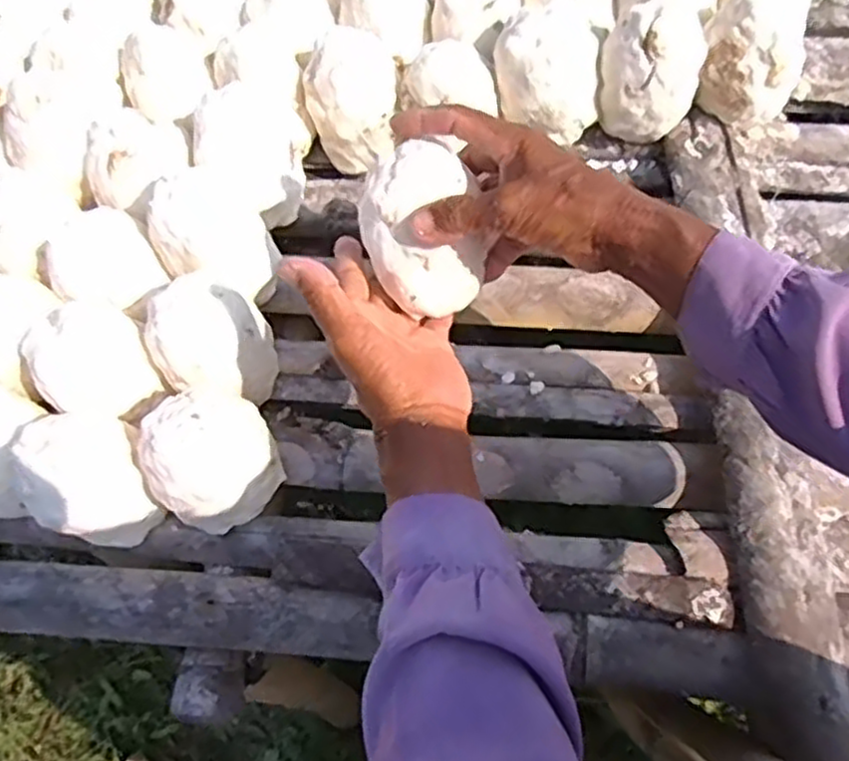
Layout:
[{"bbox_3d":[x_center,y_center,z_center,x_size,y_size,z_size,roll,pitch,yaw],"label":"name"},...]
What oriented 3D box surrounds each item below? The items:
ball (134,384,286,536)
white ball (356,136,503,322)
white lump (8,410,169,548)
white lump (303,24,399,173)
[{"bbox_3d":[-0.142,0.054,0.506,0.080,0.091,0.074,-1,68,2],"label":"ball"},{"bbox_3d":[0.000,-0.093,0.472,0.074,0.073,0.076,-1,68,2],"label":"white ball"},{"bbox_3d":[-0.227,0.062,0.504,0.067,0.077,0.079,-16,68,-4],"label":"white lump"},{"bbox_3d":[-0.061,-0.243,0.637,0.074,0.084,0.088,-3,68,1],"label":"white lump"}]

